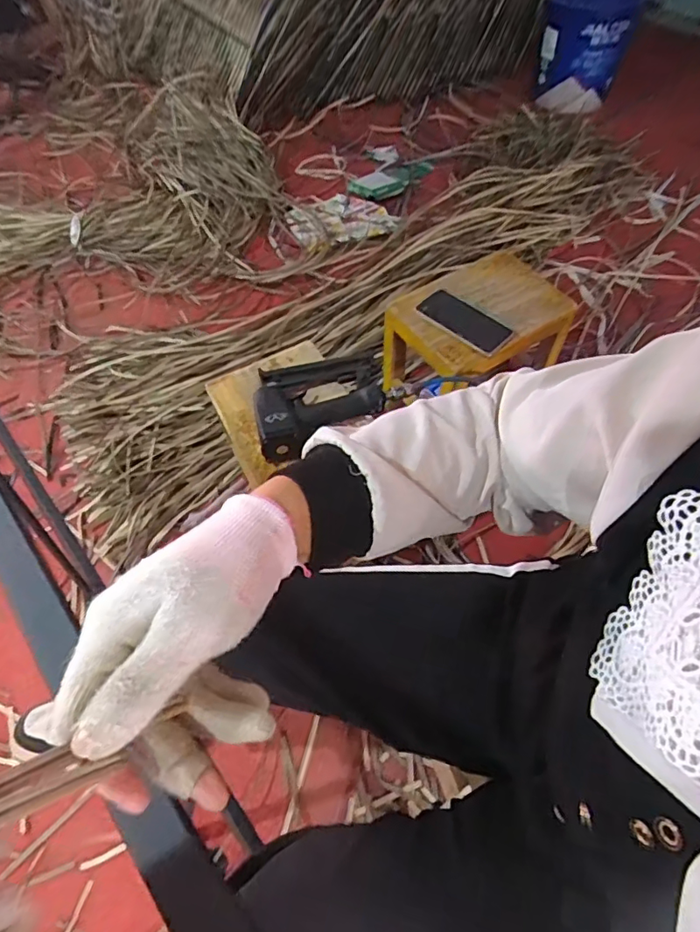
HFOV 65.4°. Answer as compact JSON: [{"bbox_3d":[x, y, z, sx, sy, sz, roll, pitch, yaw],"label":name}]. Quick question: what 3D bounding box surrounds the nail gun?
[{"bbox_3d":[-0.041,-0.102,0.817,0.201,0.046,0.178,-9,57,-4],"label":"nail gun"}]

